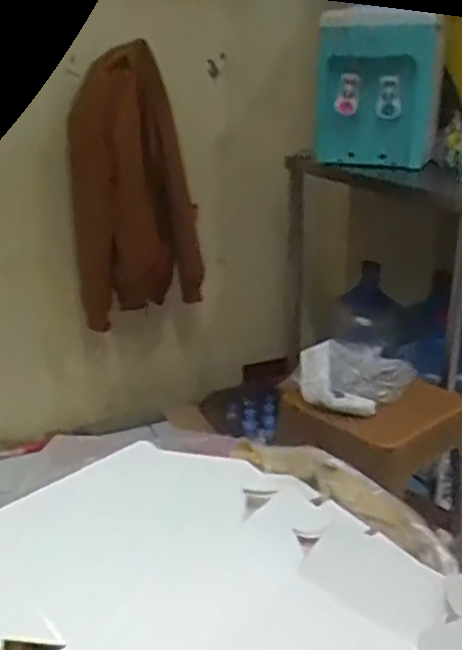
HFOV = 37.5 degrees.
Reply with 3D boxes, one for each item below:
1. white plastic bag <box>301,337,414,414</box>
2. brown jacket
[{"bbox_3d":[0.244,0.091,1.332,0.216,0.102,0.159,-17,26,-35],"label":"white plastic bag"},{"bbox_3d":[-0.257,-0.344,1.783,0.158,0.651,0.344,19,29,41],"label":"brown jacket"}]

